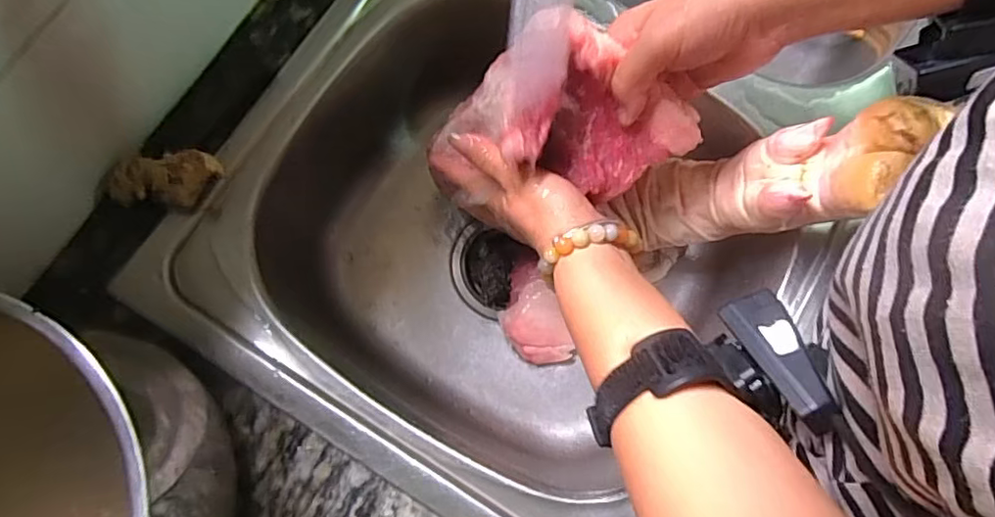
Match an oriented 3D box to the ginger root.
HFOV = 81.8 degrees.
[{"bbox_3d":[-0.236,-0.055,0.395,0.082,0.027,0.038,3,78,0],"label":"ginger root"}]

